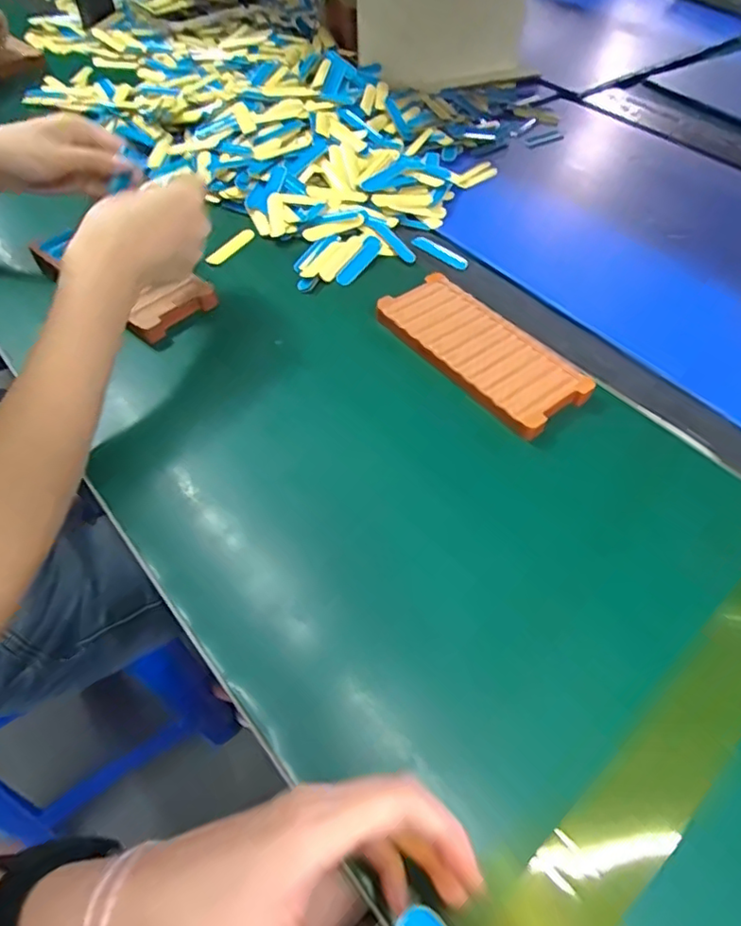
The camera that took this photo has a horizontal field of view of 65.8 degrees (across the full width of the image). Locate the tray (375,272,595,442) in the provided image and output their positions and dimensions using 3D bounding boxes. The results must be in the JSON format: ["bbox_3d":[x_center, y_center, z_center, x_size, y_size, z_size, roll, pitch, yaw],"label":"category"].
[{"bbox_3d":[0.084,-0.089,0.452,0.081,0.016,0.169,-33,60,-25],"label":"tray"}]

